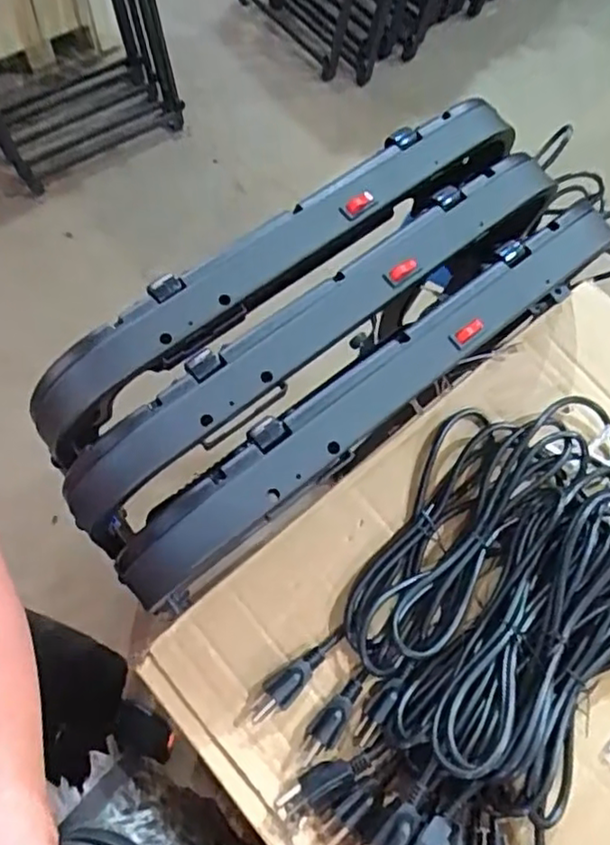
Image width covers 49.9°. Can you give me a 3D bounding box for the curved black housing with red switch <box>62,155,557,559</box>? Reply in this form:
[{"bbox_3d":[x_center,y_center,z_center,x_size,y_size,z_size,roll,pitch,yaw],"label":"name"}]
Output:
[{"bbox_3d":[0.012,-0.073,0.495,0.444,0.107,0.062,-36,72,-17],"label":"curved black housing with red switch"}]

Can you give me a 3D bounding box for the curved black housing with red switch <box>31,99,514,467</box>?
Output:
[{"bbox_3d":[-0.014,-0.120,0.519,0.440,0.092,0.054,-34,72,-16],"label":"curved black housing with red switch"}]

